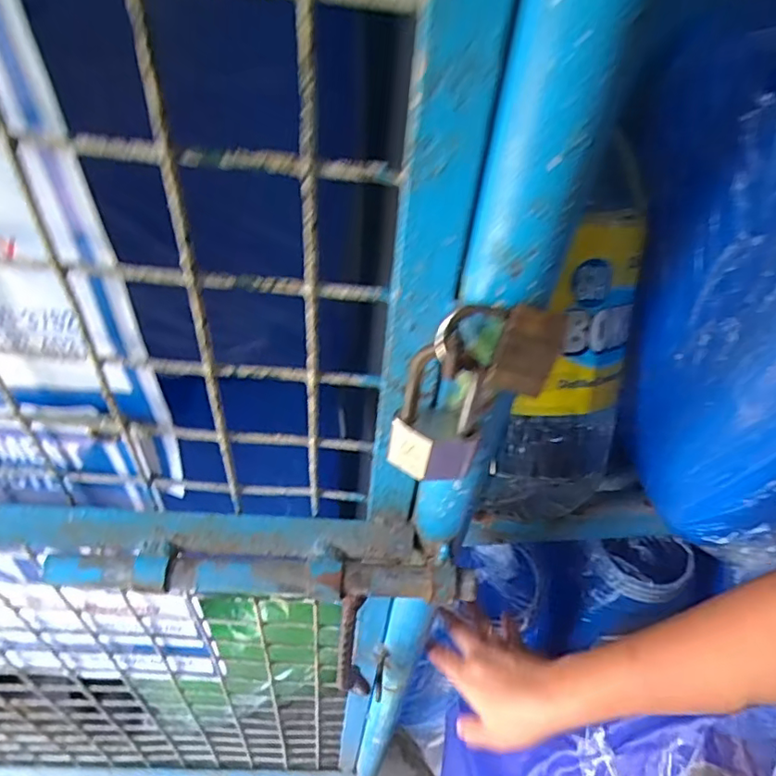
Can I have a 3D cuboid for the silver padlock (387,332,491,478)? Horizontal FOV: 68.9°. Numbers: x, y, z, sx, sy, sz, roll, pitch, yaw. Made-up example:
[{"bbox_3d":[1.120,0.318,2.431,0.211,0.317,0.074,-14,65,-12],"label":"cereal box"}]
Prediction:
[{"bbox_3d":[0.025,0.008,0.265,0.041,0.090,0.023,14,46,7],"label":"silver padlock"}]

